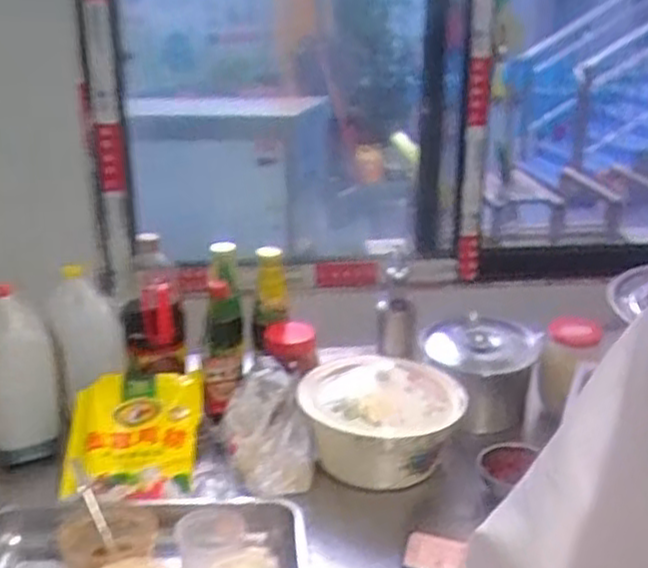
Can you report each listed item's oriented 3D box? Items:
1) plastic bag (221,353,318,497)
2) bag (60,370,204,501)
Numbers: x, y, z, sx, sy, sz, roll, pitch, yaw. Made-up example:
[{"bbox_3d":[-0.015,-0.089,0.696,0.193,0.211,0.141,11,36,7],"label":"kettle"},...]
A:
[{"bbox_3d":[-0.079,0.196,1.053,0.118,0.087,0.225,-4,20,-9],"label":"plastic bag"},{"bbox_3d":[-0.254,0.197,1.038,0.186,0.075,0.226,-5,20,-13],"label":"bag"}]

